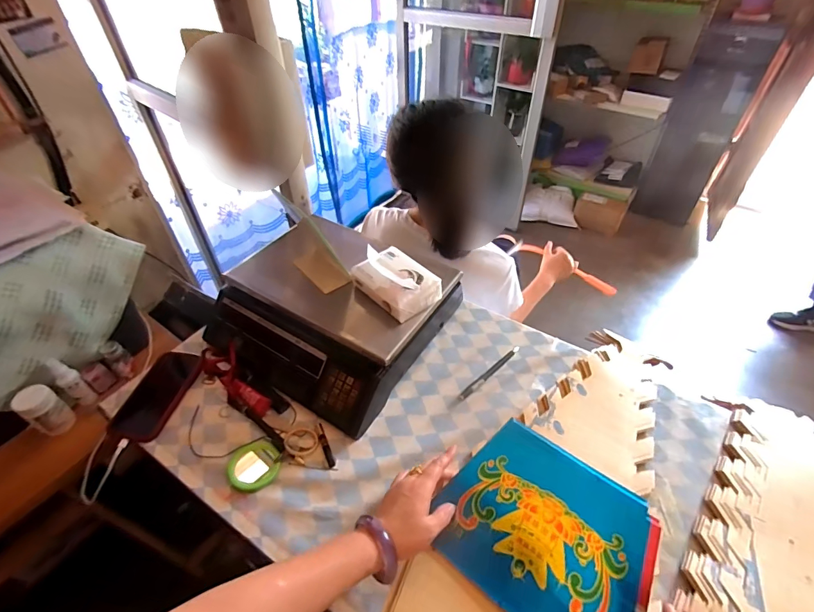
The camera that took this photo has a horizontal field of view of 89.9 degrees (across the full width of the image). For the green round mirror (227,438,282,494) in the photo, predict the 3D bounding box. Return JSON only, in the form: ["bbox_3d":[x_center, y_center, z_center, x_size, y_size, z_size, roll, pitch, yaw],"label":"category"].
[{"bbox_3d":[-0.212,0.218,0.564,0.070,0.017,0.066,-1,45,1],"label":"green round mirror"}]

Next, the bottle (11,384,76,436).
[{"bbox_3d":[-0.646,0.187,0.729,0.059,0.080,0.055,24,50,24],"label":"bottle"}]

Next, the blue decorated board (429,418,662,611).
[{"bbox_3d":[0.156,0.254,0.464,0.219,0.011,0.182,29,69,27],"label":"blue decorated board"}]

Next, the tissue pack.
[{"bbox_3d":[-0.018,-0.042,0.644,0.092,0.053,0.118,-33,53,-28],"label":"tissue pack"}]

